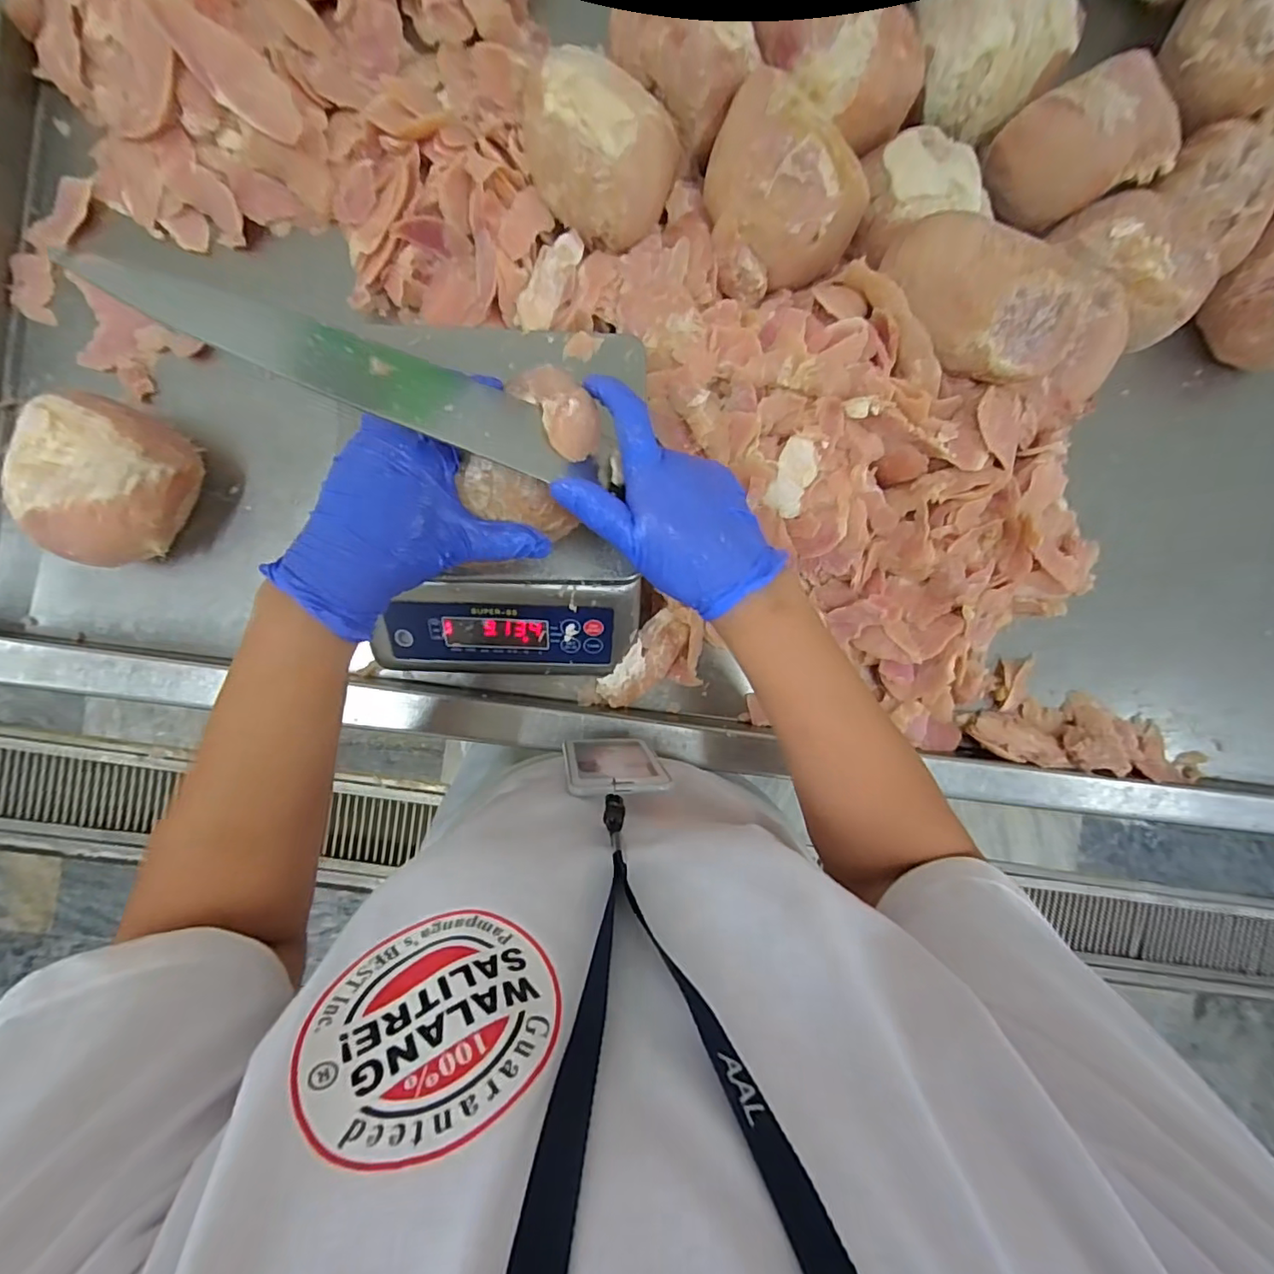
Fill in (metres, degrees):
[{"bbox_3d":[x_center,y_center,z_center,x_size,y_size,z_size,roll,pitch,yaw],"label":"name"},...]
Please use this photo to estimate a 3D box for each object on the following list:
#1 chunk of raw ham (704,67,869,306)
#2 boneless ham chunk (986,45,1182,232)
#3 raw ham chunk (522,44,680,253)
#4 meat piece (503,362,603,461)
[{"bbox_3d":[0.109,-0.346,0.451,0.127,0.078,0.110,34,87,-2],"label":"chunk of raw ham"},{"bbox_3d":[0.394,-0.429,0.499,0.122,0.075,0.095,-24,90,-4],"label":"boneless ham chunk"},{"bbox_3d":[-0.030,-0.387,0.443,0.128,0.058,0.106,45,87,-1],"label":"raw ham chunk"},{"bbox_3d":[-0.043,-0.131,0.323,0.037,0.019,0.057,-40,91,-3],"label":"meat piece"}]

